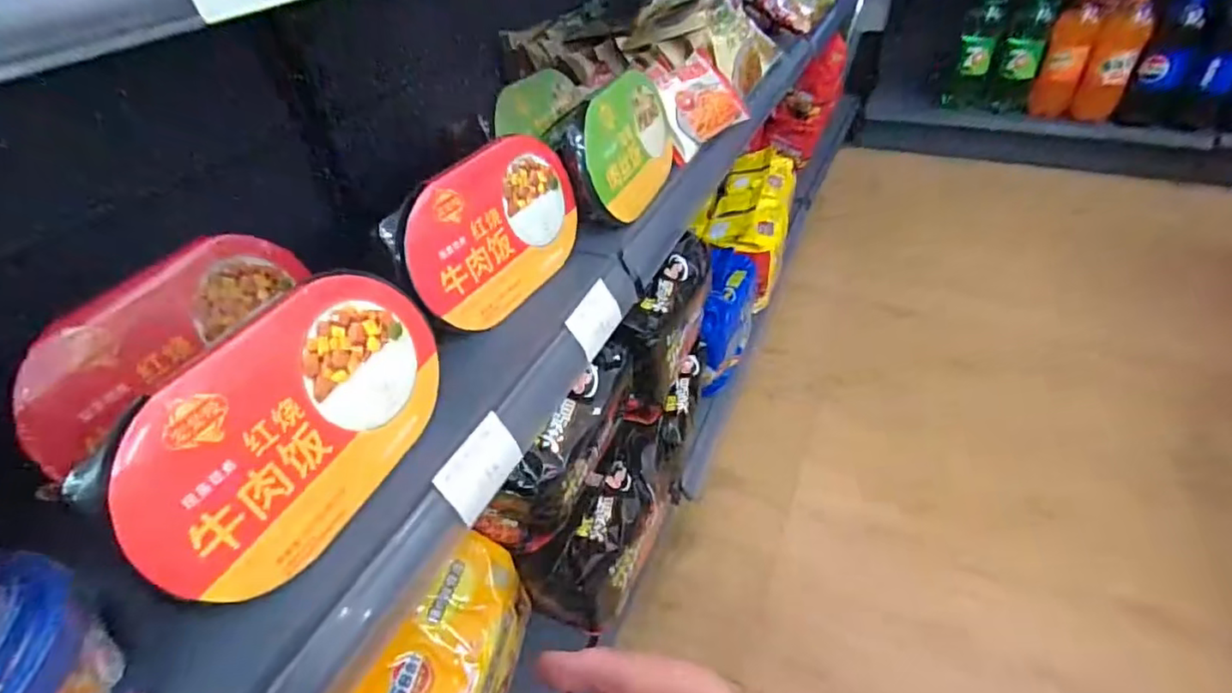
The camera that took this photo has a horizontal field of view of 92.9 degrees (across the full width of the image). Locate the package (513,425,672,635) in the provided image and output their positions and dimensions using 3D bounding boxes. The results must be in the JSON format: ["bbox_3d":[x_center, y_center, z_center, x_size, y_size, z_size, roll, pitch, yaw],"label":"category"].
[{"bbox_3d":[-0.010,0.208,0.683,0.097,0.119,0.205,21,47,26],"label":"package"}]

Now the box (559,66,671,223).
[{"bbox_3d":[-0.008,-0.223,0.659,0.072,0.128,0.208,-4,38,33],"label":"box"}]

